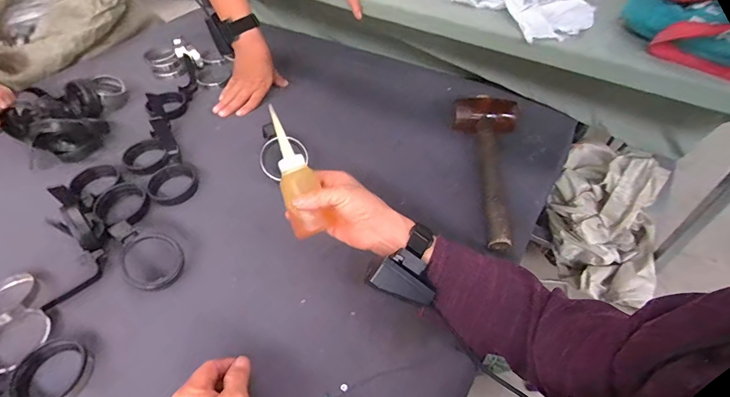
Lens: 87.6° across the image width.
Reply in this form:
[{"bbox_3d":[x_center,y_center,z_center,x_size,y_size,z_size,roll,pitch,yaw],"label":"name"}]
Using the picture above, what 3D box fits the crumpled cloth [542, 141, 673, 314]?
[{"bbox_3d":[0.529,0.054,0.814,0.171,0.237,0.308,-11,49,-8],"label":"crumpled cloth"}]

